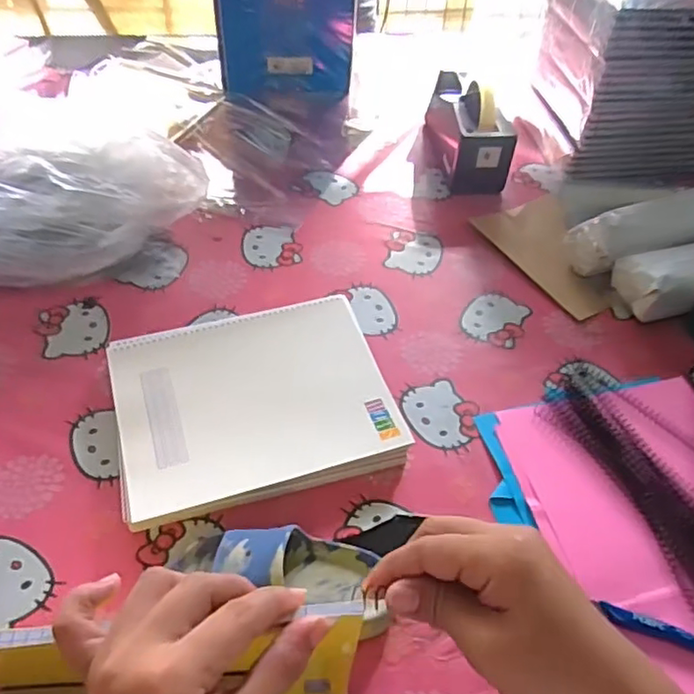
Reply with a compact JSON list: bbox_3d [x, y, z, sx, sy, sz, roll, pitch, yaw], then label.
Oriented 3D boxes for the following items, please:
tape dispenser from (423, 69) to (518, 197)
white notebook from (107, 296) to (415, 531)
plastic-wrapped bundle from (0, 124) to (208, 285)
[{"bbox_3d":[0.172,-0.321,0.879,0.074,0.110,0.192,-4,50,-6],"label":"tape dispenser"},{"bbox_3d":[-0.090,0.053,0.595,0.248,0.033,0.204,-13,51,-14],"label":"white notebook"},{"bbox_3d":[-0.346,-0.183,0.719,0.338,0.126,0.225,-12,52,-13],"label":"plastic-wrapped bundle"}]

